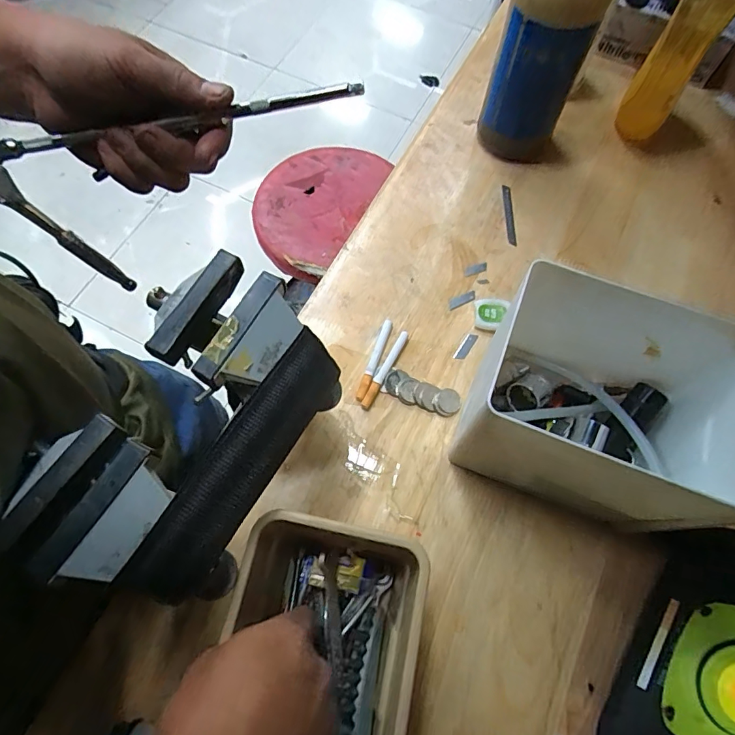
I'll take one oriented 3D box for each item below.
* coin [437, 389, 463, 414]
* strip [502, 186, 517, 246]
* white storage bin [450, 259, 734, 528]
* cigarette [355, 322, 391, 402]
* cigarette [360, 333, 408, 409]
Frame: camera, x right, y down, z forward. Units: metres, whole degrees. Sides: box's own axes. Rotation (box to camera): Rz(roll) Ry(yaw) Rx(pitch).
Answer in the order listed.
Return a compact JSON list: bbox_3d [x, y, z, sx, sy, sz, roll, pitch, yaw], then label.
[{"bbox_3d":[0.074,0.030,0.412,0.021,0.004,0.021,-1,79,6],"label":"coin"},{"bbox_3d":[0.155,-0.166,0.499,0.008,0.006,0.082,1,67,-1],"label":"strip"},{"bbox_3d":[0.159,0.037,0.331,0.147,0.157,0.109,20,68,7],"label":"white storage bin"},{"bbox_3d":[0.007,-0.008,0.426,0.009,0.008,0.085,18,68,6],"label":"cigarette"},{"bbox_3d":[0.016,0.001,0.424,0.008,0.009,0.082,25,69,9],"label":"cigarette"}]

